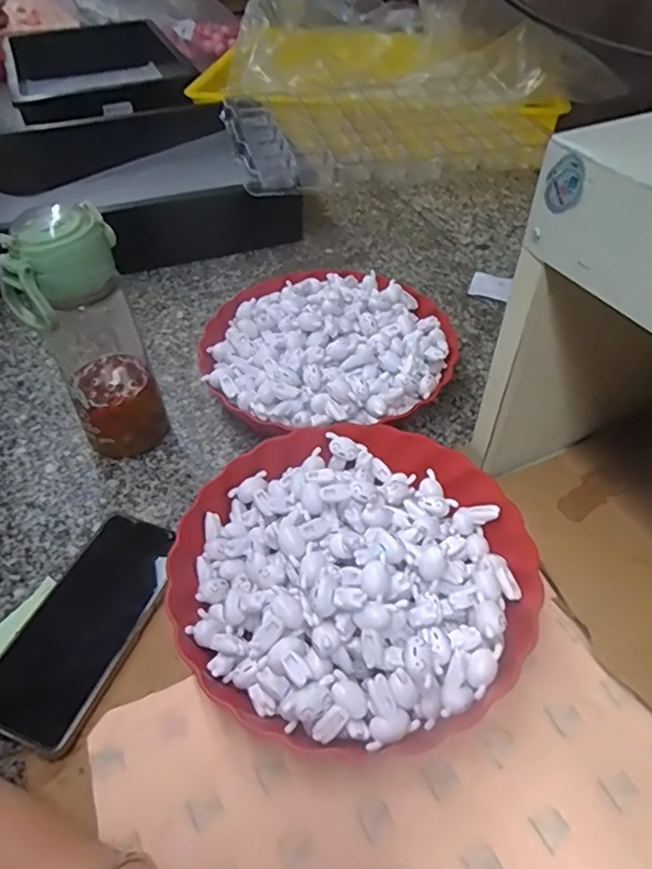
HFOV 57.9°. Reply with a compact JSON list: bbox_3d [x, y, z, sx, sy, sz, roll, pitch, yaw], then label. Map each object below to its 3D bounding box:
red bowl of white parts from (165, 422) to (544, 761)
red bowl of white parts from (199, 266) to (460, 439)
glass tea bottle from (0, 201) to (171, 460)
[{"bbox_3d":[0.020,0.091,0.415,0.237,0.072,0.228,-1,47,1],"label":"red bowl of white parts"},{"bbox_3d":[0.004,-0.084,0.585,0.239,0.069,0.226,-1,47,1],"label":"red bowl of white parts"},{"bbox_3d":[-0.187,-0.068,0.476,0.081,0.221,0.072,-26,51,-21],"label":"glass tea bottle"}]

